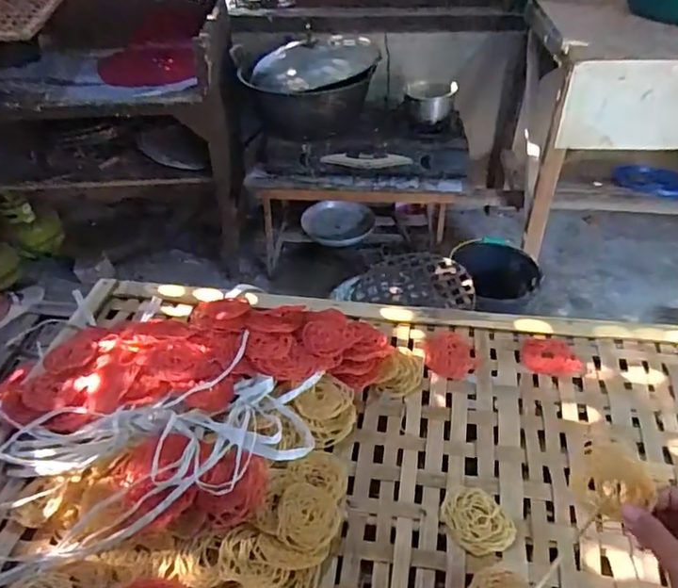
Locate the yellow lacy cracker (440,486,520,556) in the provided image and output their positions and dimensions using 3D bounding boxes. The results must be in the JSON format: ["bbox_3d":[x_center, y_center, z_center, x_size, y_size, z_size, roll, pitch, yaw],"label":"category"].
[{"bbox_3d":[0.136,0.224,0.566,0.059,0.006,0.072,-21,45,-22],"label":"yellow lacy cracker"}]

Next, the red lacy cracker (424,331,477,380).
[{"bbox_3d":[0.142,0.075,0.727,0.064,0.005,0.078,4,42,6],"label":"red lacy cracker"}]

